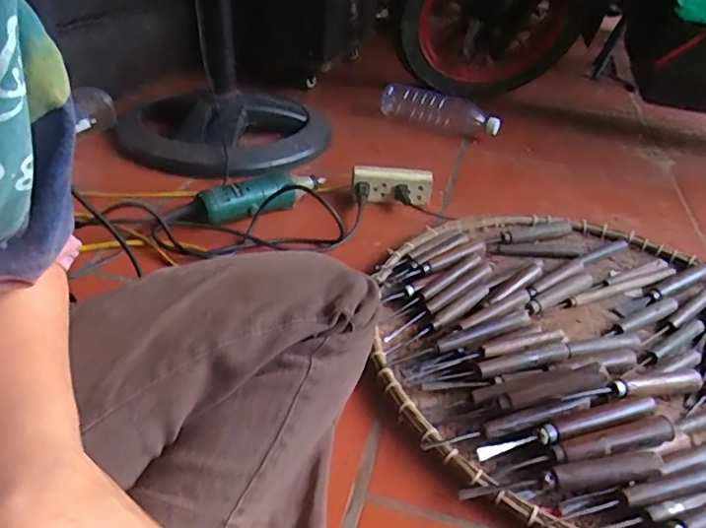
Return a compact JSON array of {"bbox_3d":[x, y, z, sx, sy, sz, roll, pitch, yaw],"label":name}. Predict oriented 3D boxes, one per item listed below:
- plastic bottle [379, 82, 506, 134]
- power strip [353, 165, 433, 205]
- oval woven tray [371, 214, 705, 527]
[{"bbox_3d":[0.176,-0.337,1.194,0.289,0.074,0.063,23,38,25],"label":"plastic bottle"},{"bbox_3d":[0.062,-0.127,0.892,0.123,0.054,0.030,4,34,-2],"label":"power strip"},{"bbox_3d":[0.280,0.084,0.621,0.525,0.044,0.519,30,41,32],"label":"oval woven tray"}]

